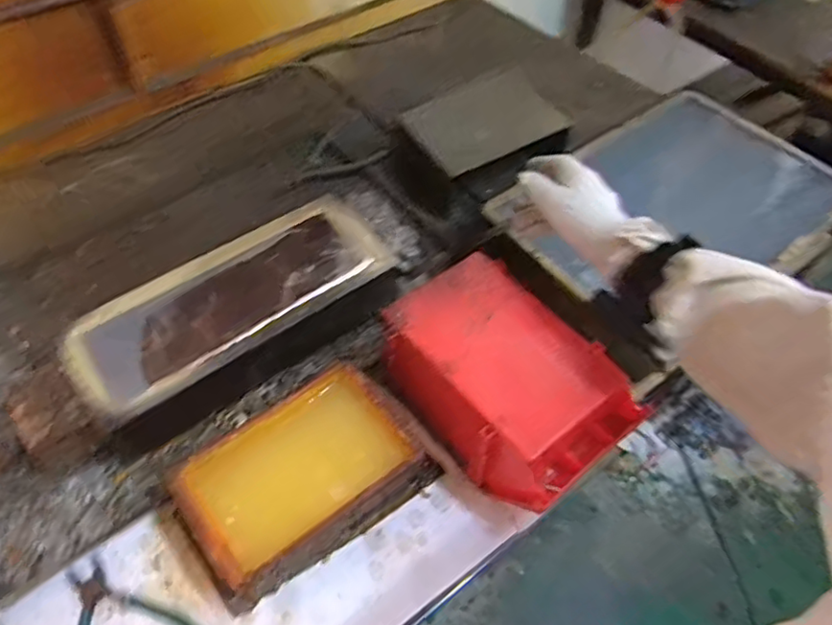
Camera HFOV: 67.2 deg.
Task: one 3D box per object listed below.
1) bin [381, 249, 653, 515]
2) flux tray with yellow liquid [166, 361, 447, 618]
[{"bbox_3d":[0.086,0.069,0.620,0.151,0.107,0.234,-31,60,-22],"label":"bin"},{"bbox_3d":[-0.099,0.151,0.594,0.228,0.068,0.136,-31,60,-22],"label":"flux tray with yellow liquid"}]

